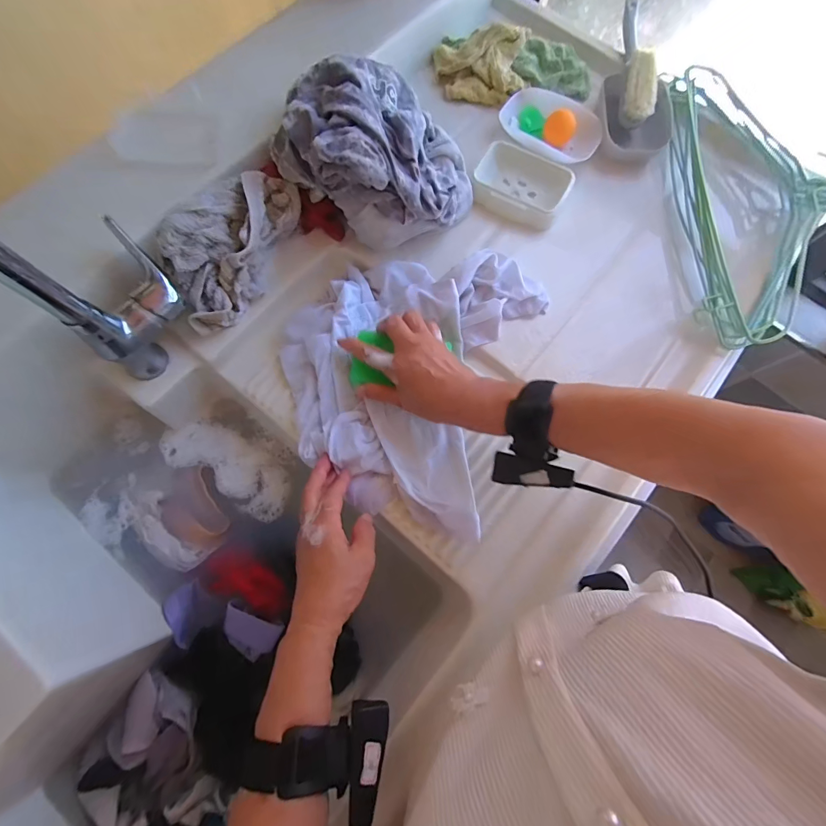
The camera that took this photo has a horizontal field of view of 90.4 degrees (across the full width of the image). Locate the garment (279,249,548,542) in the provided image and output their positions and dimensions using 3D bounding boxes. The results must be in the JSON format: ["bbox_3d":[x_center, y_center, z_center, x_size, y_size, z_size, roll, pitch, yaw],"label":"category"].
[{"bbox_3d":[-0.016,-0.053,0.443,0.249,0.038,0.293,18,74,3],"label":"garment"}]

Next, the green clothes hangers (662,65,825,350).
[{"bbox_3d":[0.450,-0.255,0.500,0.256,0.064,0.384,1,74,-2],"label":"green clothes hangers"}]

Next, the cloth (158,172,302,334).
[{"bbox_3d":[-0.191,-0.179,0.440,0.073,0.078,0.176,33,76,7],"label":"cloth"}]

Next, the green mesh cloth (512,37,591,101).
[{"bbox_3d":[0.191,-0.470,0.557,0.106,0.024,0.070,10,74,1],"label":"green mesh cloth"}]

